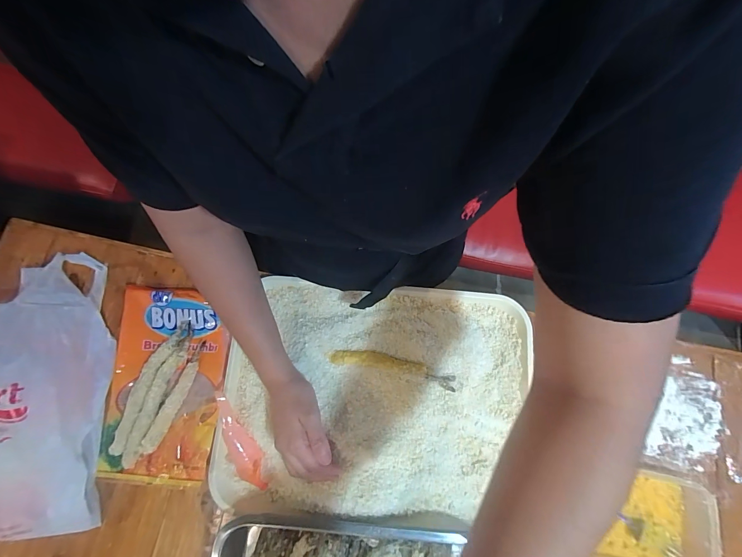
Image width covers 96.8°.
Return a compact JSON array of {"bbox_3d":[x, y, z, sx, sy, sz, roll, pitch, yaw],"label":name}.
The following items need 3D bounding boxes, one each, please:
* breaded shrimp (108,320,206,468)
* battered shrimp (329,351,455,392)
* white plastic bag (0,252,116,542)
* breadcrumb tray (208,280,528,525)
[{"bbox_3d":[-0.287,0.151,0.445,0.069,0.014,0.181,21,78,4],"label":"breaded shrimp"},{"bbox_3d":[0.030,0.119,0.446,0.170,0.019,0.027,13,77,3],"label":"battered shrimp"},{"bbox_3d":[-0.456,0.137,0.394,0.191,0.123,0.341,-7,77,-2],"label":"white plastic bag"},{"bbox_3d":[0.000,0.156,0.443,0.388,0.030,0.291,5,78,1],"label":"breadcrumb tray"}]

